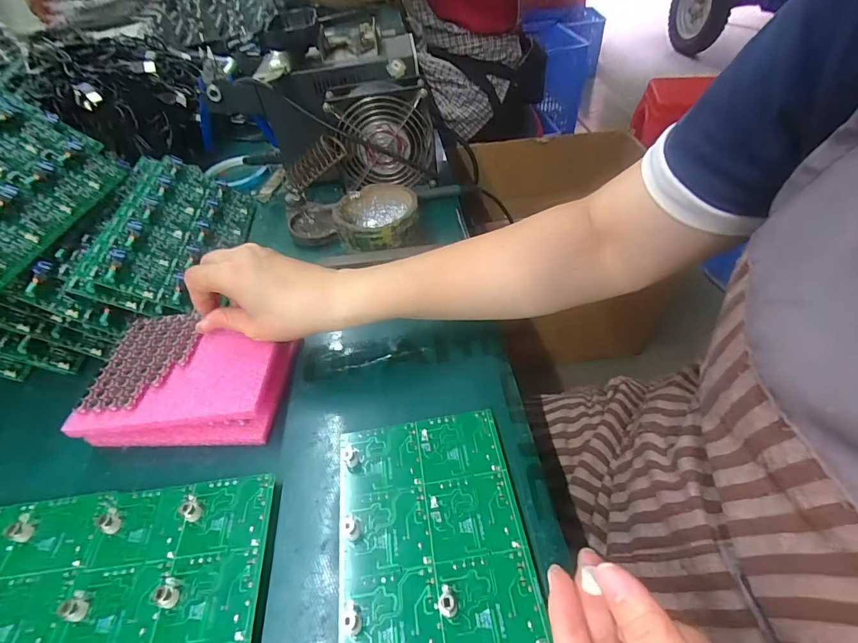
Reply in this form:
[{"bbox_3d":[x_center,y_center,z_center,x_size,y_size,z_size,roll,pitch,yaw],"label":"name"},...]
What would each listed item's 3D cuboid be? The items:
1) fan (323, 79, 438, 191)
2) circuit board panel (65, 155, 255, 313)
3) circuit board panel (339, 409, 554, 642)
[{"bbox_3d":[-0.052,-0.218,0.498,0.114,0.112,0.045,-6,47,1],"label":"fan"},{"bbox_3d":[-0.263,-0.092,0.439,0.124,0.023,0.221,24,38,-30],"label":"circuit board panel"},{"bbox_3d":[0.006,0.152,0.219,0.107,0.011,0.224,-9,47,-2],"label":"circuit board panel"}]

